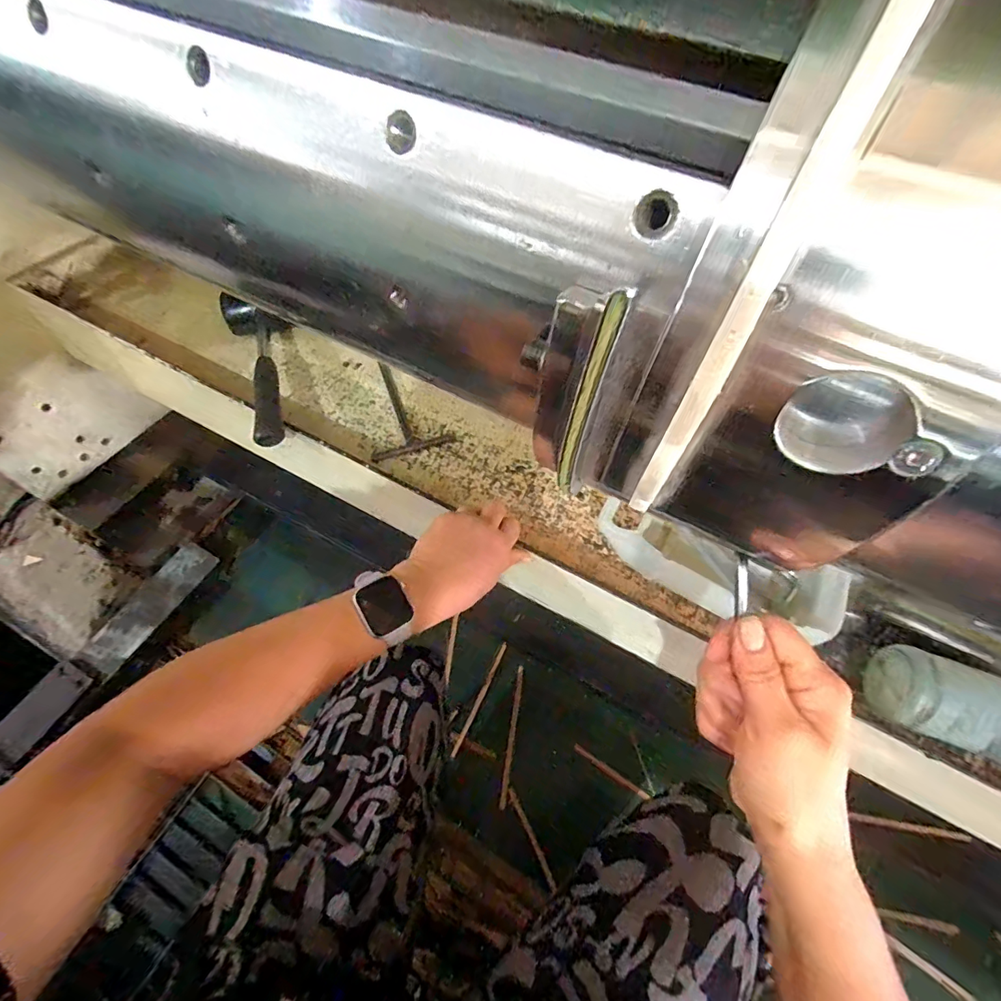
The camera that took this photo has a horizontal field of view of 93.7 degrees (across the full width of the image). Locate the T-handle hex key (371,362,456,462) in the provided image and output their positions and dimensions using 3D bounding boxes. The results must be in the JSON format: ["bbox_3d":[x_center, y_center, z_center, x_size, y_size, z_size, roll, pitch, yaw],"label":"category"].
[{"bbox_3d":[-0.131,-0.119,0.595,0.098,0.007,0.153,-18,60,-15],"label":"T-handle hex key"}]

